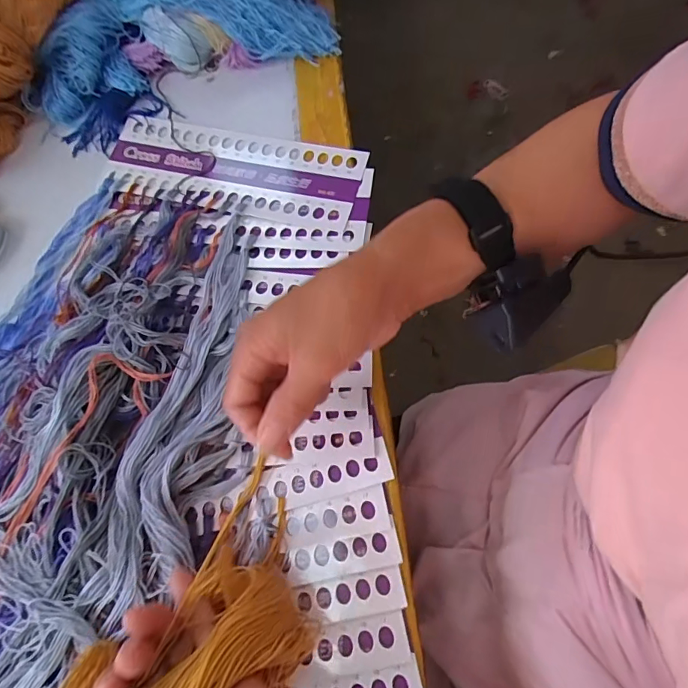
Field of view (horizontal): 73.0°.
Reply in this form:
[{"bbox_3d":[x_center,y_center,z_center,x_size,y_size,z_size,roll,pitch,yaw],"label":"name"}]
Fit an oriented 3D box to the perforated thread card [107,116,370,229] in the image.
[{"bbox_3d":[-0.104,-0.156,0.417,0.237,0.004,0.080,12,72,11],"label":"perforated thread card"}]

